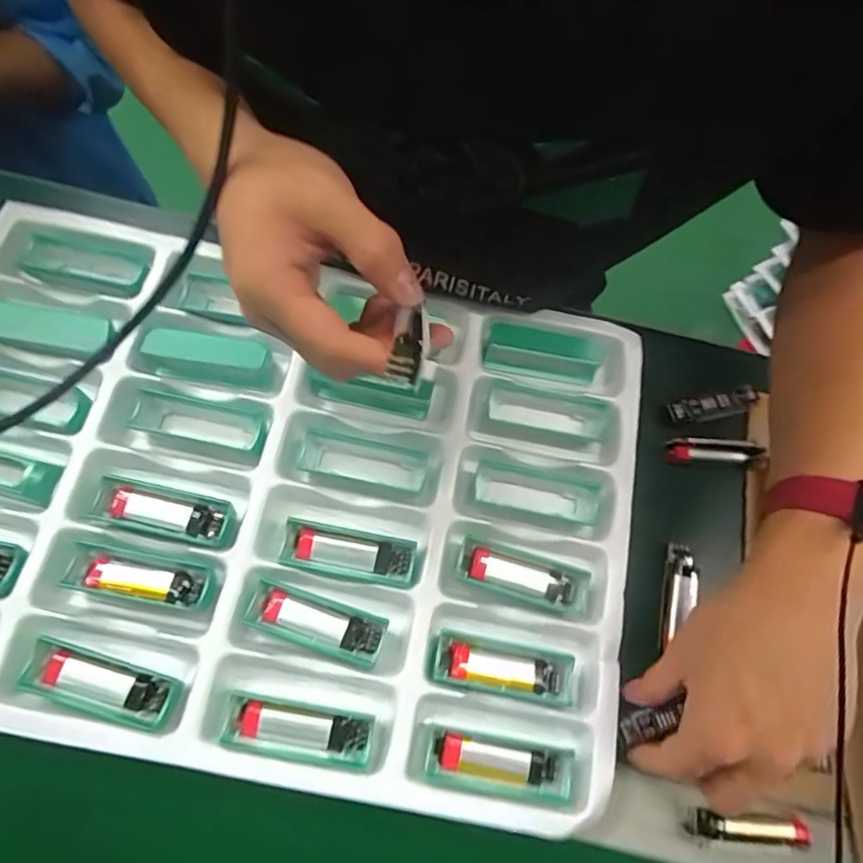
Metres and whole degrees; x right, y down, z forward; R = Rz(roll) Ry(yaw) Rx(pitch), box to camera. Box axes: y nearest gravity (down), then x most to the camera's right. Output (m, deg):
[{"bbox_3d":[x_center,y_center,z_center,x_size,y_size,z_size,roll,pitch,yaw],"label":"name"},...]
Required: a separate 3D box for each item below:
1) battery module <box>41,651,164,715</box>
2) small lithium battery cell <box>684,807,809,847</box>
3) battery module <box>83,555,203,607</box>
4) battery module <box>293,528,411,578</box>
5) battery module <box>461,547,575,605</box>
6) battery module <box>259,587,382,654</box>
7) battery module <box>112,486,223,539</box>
[{"bbox_3d":[-0.179,0.138,0.311,0.064,0.012,0.018,16,69,2],"label":"battery module"},{"bbox_3d":[0.177,0.223,0.317,0.065,0.013,0.013,8,69,-1],"label":"small lithium battery cell"},{"bbox_3d":[-0.170,0.087,0.328,0.066,0.013,0.018,11,69,0],"label":"battery module"},{"bbox_3d":[-0.048,0.073,0.341,0.068,0.008,0.019,11,69,0],"label":"battery module"},{"bbox_3d":[0.053,0.088,0.347,0.069,0.008,0.019,17,69,2],"label":"battery module"},{"bbox_3d":[-0.065,0.111,0.331,0.070,0.011,0.018,19,69,3],"label":"battery module"},{"bbox_3d":[-0.161,0.050,0.344,0.063,0.011,0.018,16,72,-8],"label":"battery module"}]

